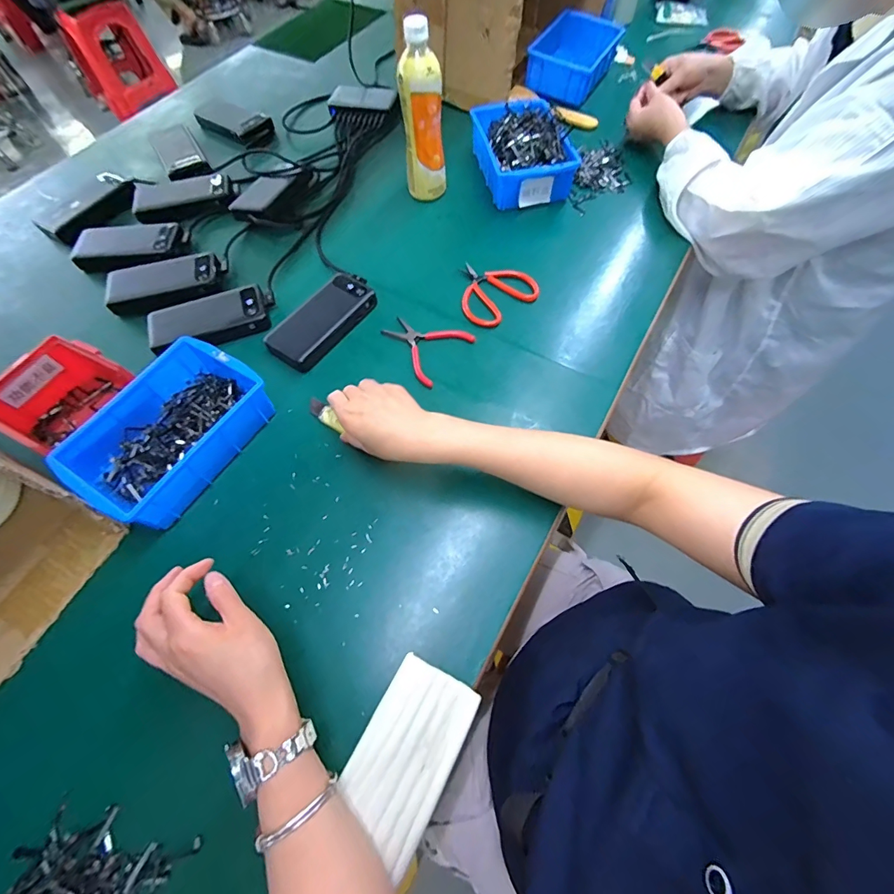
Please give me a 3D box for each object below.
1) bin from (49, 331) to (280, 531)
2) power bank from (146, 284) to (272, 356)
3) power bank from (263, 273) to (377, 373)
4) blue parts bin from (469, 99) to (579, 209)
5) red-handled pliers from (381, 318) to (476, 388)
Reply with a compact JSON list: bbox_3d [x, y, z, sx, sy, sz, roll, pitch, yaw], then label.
[{"bbox_3d":[-0.310,-0.018,0.478,0.135,0.064,0.195,28,67,15],"label":"bin"},{"bbox_3d":[-0.324,-0.174,0.571,0.151,0.022,0.068,-17,64,-7],"label":"power bank"},{"bbox_3d":[-0.170,-0.173,0.574,0.072,0.023,0.155,32,69,17],"label":"power bank"},{"bbox_3d":[0.125,-0.494,0.700,0.132,0.071,0.202,-11,63,-3],"label":"blue parts bin"},{"bbox_3d":[-0.036,-0.139,0.562,0.109,0.005,0.100,32,69,17],"label":"red-handled pliers"}]

